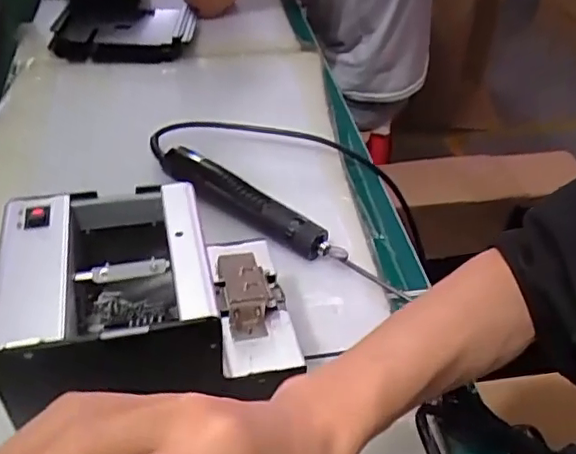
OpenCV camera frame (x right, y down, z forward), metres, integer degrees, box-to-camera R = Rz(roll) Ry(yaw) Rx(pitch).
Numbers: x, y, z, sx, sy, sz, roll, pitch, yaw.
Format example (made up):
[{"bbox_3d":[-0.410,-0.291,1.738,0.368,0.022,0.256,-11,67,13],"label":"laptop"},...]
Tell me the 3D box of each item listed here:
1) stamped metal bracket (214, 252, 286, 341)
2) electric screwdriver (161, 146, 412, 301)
[{"bbox_3d":[-0.026,0.050,0.403,0.049,0.036,0.057,-6,43,-7],"label":"stamped metal bracket"},{"bbox_3d":[-0.015,-0.009,0.558,0.275,0.044,0.031,28,50,27],"label":"electric screwdriver"}]

